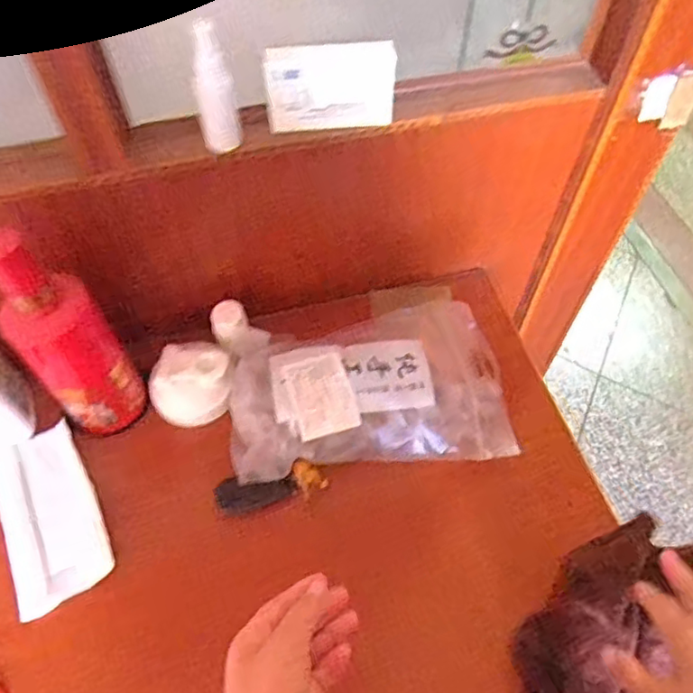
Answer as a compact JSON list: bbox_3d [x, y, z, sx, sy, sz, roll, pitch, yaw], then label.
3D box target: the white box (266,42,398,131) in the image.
[{"bbox_3d":[-0.013,-0.219,0.500,0.107,0.062,0.022,-7,57,-5],"label":"white box"}]

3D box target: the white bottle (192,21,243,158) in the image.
[{"bbox_3d":[-0.106,-0.206,0.477,0.030,0.095,0.031,6,57,4],"label":"white bottle"}]

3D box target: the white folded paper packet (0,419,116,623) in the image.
[{"bbox_3d":[-0.280,0.155,0.559,0.084,0.006,0.169,-24,60,-15],"label":"white folded paper packet"}]

